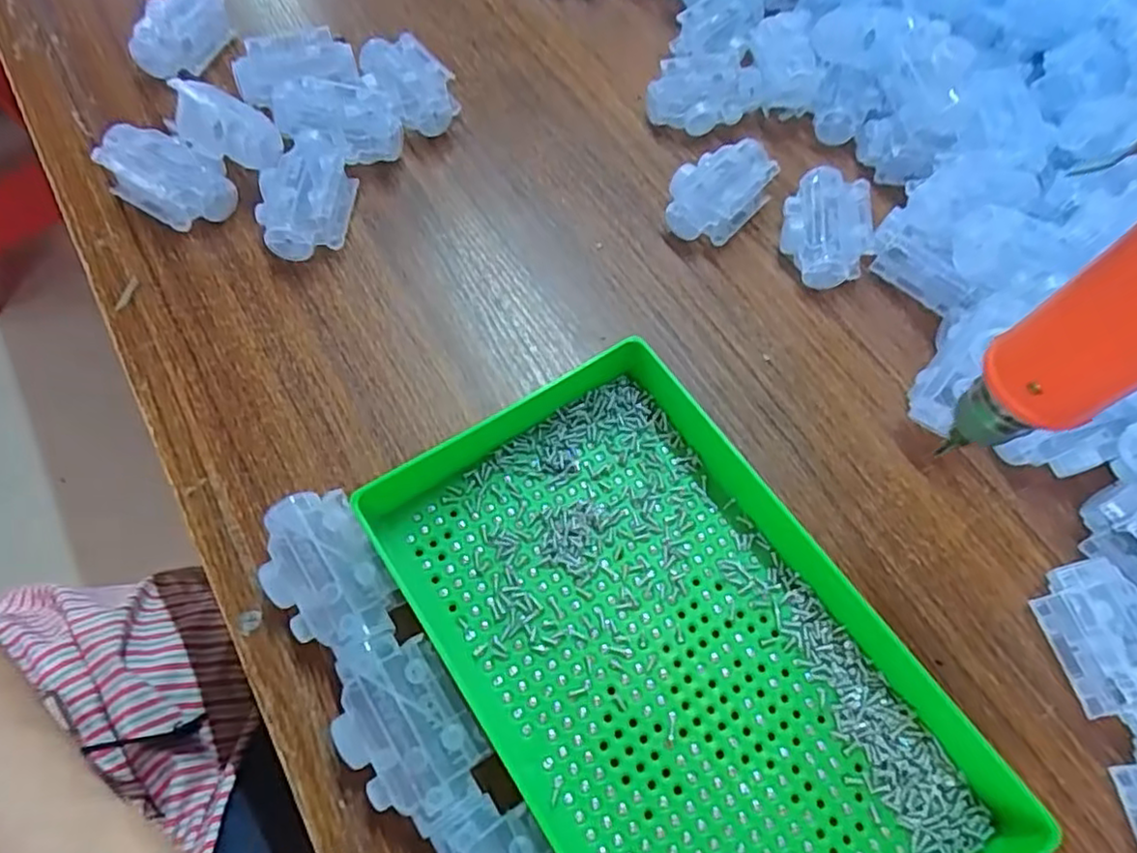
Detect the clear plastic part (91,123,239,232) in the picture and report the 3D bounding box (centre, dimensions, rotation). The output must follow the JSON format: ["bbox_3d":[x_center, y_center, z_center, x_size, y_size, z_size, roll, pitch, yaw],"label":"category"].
[{"bbox_3d":[-0.217,-0.135,0.358,0.066,0.030,0.042,34,67,13],"label":"clear plastic part"}]

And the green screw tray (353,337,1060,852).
[{"bbox_3d":[0.044,0.093,0.262,0.157,0.034,0.248,-32,69,-17],"label":"green screw tray"}]

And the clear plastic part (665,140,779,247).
[{"bbox_3d":[0.086,-0.137,0.381,0.068,0.033,0.044,-40,72,-20],"label":"clear plastic part"}]

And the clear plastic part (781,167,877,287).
[{"bbox_3d":[0.146,-0.113,0.377,0.045,0.030,0.065,6,64,0],"label":"clear plastic part"}]

